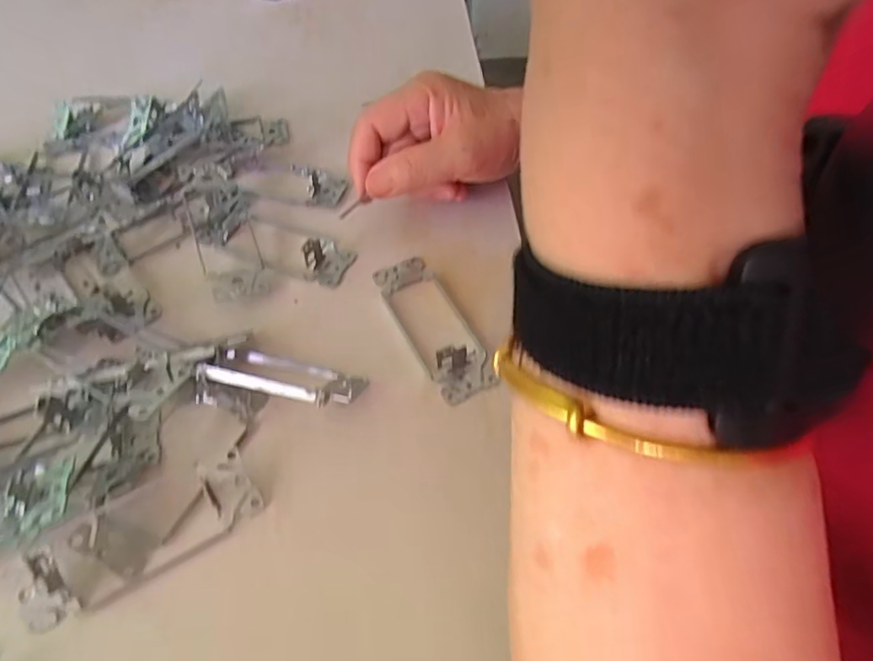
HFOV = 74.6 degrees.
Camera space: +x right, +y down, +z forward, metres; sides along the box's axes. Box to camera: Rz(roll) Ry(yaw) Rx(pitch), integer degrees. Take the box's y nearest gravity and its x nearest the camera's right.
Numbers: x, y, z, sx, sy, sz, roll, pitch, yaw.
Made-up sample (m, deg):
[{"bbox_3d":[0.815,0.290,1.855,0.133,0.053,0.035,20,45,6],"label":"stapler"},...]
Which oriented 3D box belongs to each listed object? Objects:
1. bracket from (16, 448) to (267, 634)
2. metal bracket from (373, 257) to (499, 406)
[{"bbox_3d":[-0.137,0.087,0.260,0.103,0.027,0.041,-26,60,-18],"label":"bracket"},{"bbox_3d":[-0.002,-0.010,0.331,0.038,0.020,0.105,-21,58,-15],"label":"metal bracket"}]

